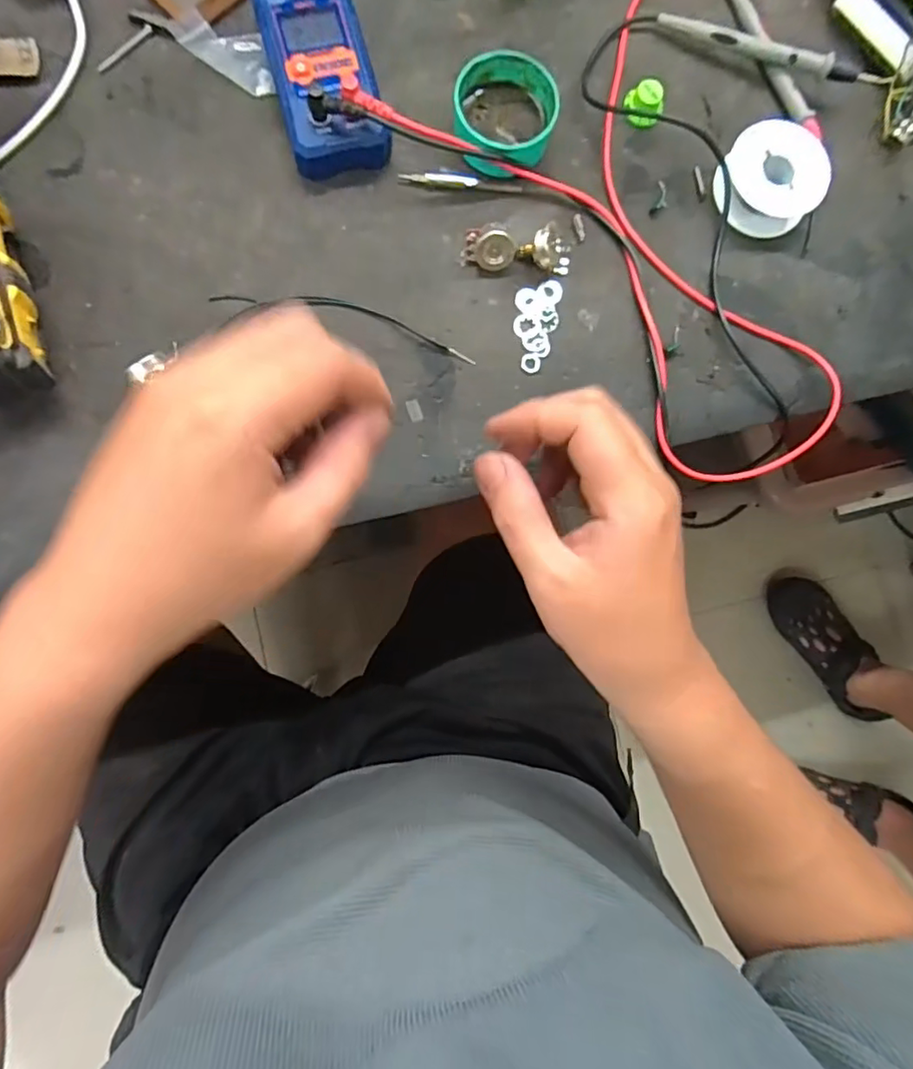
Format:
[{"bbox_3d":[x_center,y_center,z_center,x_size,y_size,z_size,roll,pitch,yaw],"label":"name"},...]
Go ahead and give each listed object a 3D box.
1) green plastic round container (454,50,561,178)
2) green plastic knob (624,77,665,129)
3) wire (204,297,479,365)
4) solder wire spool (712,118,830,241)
[{"bbox_3d":[0.029,-0.251,0.348,0.060,0.024,0.061,0,85,-5],"label":"green plastic round container"},{"bbox_3d":[0.118,-0.270,0.362,0.024,0.014,0.020,26,84,-2],"label":"green plastic knob"},{"bbox_3d":[-0.065,-0.126,0.340,0.154,0.004,0.019,10,85,-4],"label":"wire"},{"bbox_3d":[0.195,-0.219,0.359,0.061,0.023,0.059,0,85,-5],"label":"solder wire spool"}]

